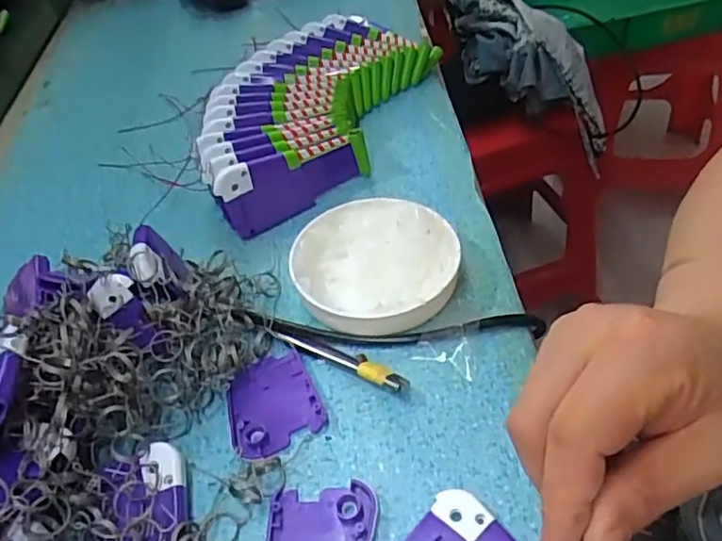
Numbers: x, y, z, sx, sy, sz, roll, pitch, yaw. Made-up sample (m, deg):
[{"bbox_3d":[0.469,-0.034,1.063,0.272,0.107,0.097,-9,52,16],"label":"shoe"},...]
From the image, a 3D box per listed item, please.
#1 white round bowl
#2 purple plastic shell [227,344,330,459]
[{"bbox_3d":[0.010,-0.004,0.395,0.103,0.031,0.101,-5,47,5],"label":"white round bowl"},{"bbox_3d":[-0.052,0.074,0.350,0.051,0.006,0.060,-23,48,-11],"label":"purple plastic shell"}]

